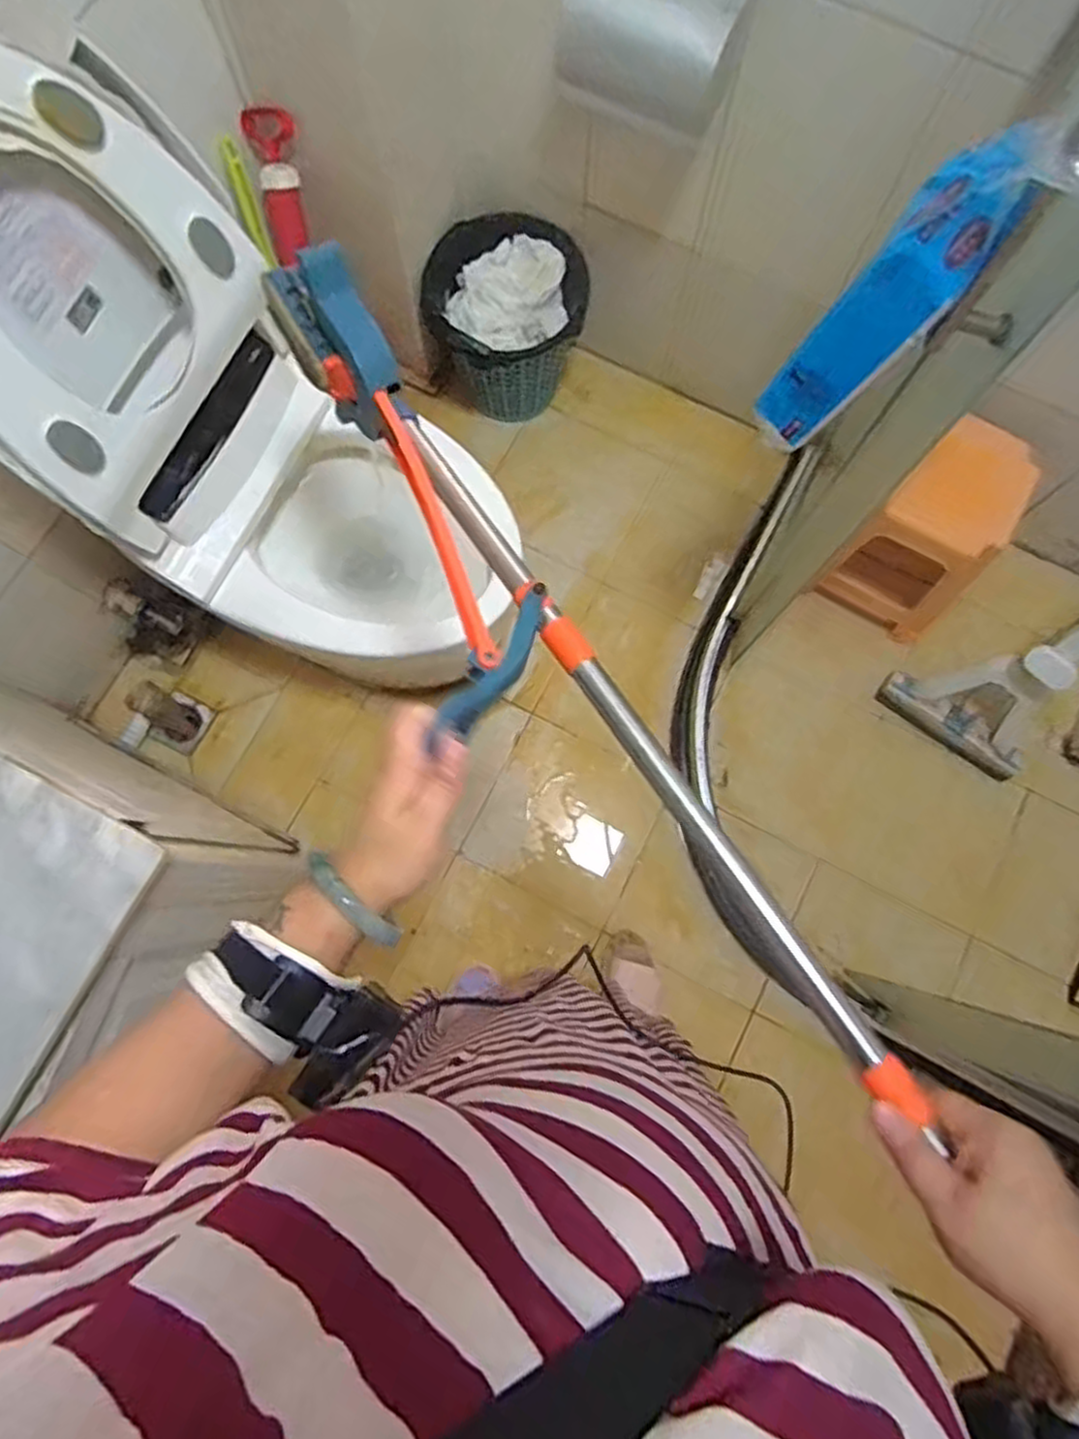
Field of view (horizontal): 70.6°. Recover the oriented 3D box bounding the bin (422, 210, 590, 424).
[{"bbox_3d":[-0.059,-0.733,1.443,0.280,0.276,0.251,-30,80,-7],"label":"bin"}]

